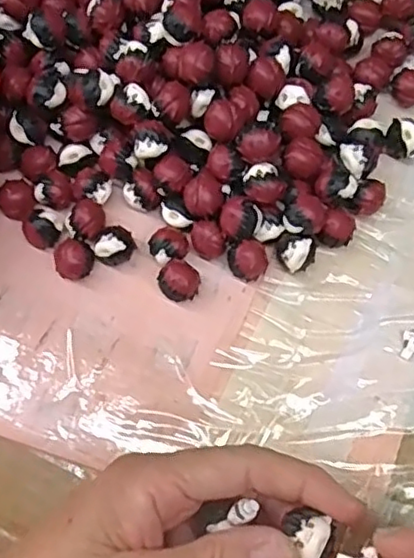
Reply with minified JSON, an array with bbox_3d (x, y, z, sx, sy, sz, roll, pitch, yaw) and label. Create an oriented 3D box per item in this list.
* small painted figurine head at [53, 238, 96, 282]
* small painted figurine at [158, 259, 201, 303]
[{"bbox_3d":[-0.067,-0.009,0.320,0.017,0.018,0.020,38,76,14],"label":"small painted figurine head"},{"bbox_3d":[-0.013,0.002,0.315,0.019,0.019,0.019,-1,71,2],"label":"small painted figurine"}]

